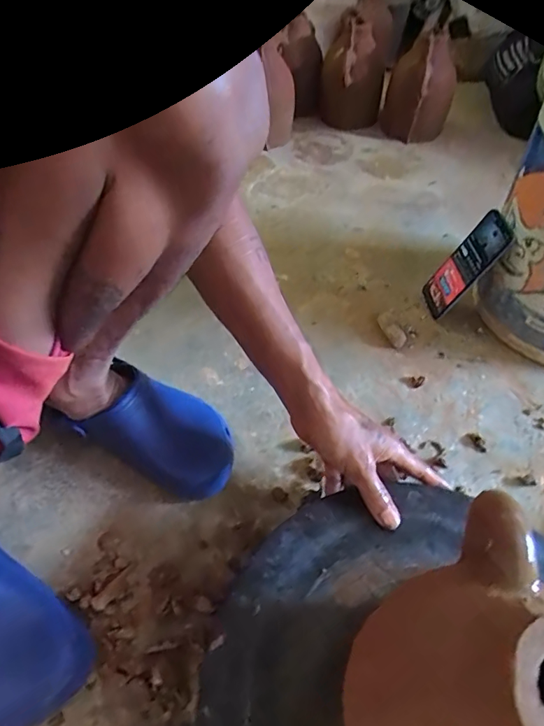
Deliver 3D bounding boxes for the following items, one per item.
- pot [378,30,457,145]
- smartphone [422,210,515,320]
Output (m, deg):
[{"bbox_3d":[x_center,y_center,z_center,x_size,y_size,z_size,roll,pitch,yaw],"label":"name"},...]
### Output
[{"bbox_3d":[0.334,-0.621,1.029,0.149,0.179,0.176,14,52,10],"label":"pot"},{"bbox_3d":[0.286,-0.142,0.677,0.014,0.158,0.090,19,45,-19],"label":"smartphone"}]

